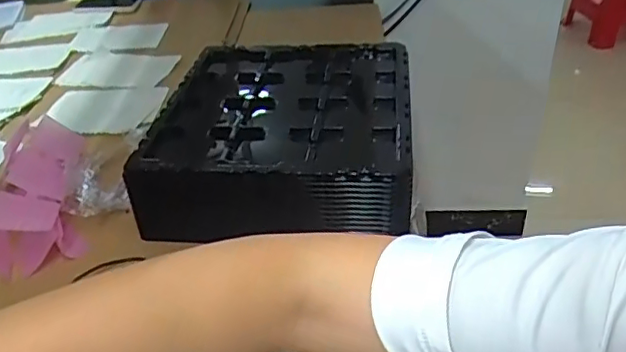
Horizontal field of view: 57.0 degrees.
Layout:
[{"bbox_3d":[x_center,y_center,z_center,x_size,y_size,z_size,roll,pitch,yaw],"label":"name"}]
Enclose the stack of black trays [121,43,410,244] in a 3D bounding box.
[{"bbox_3d":[-0.032,-0.058,0.835,0.336,0.124,0.361,2,36,8],"label":"stack of black trays"}]

